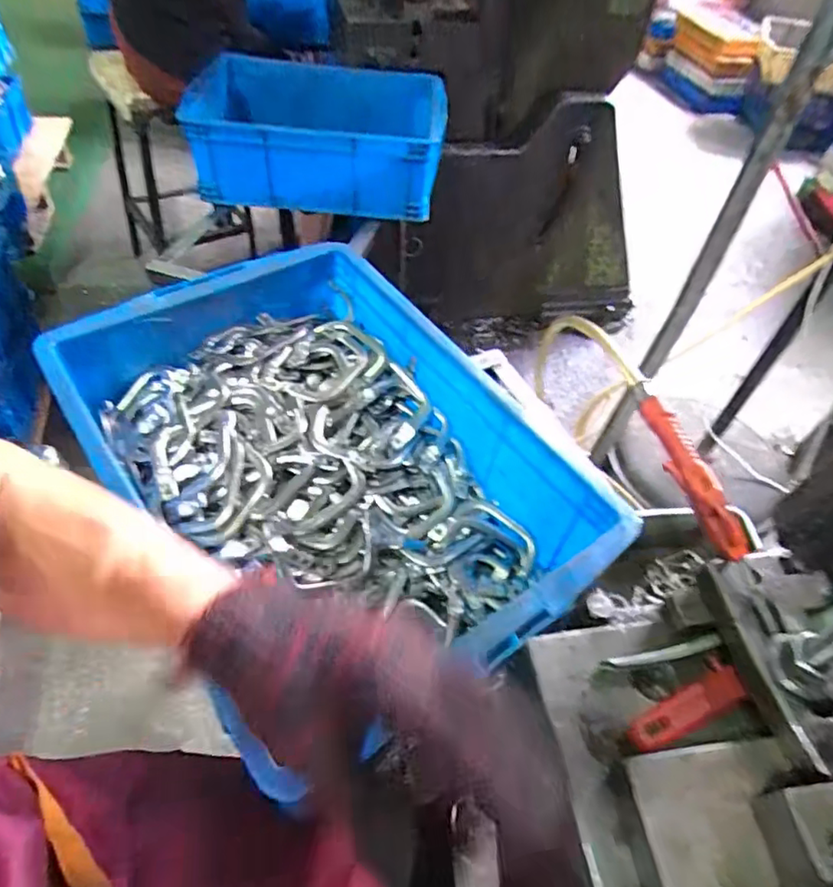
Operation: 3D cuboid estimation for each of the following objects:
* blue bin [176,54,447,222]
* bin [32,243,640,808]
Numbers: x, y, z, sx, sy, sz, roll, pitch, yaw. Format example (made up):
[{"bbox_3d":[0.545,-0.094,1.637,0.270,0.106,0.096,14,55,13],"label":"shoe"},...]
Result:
[{"bbox_3d":[-0.198,-0.675,1.288,0.498,0.186,0.404,7,49,0],"label":"blue bin"},{"bbox_3d":[-0.089,0.021,0.588,0.328,0.144,0.497,-29,58,-27],"label":"bin"}]

